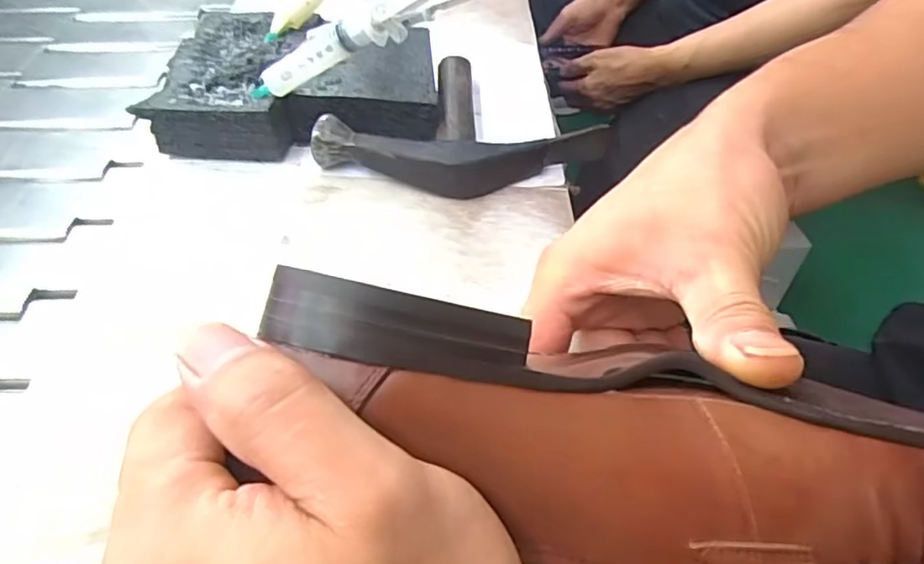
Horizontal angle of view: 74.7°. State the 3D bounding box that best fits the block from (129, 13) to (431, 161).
[{"bbox_3d":[-0.097,-0.129,0.384,0.167,0.034,0.121,4,48,2],"label":"block"}]

